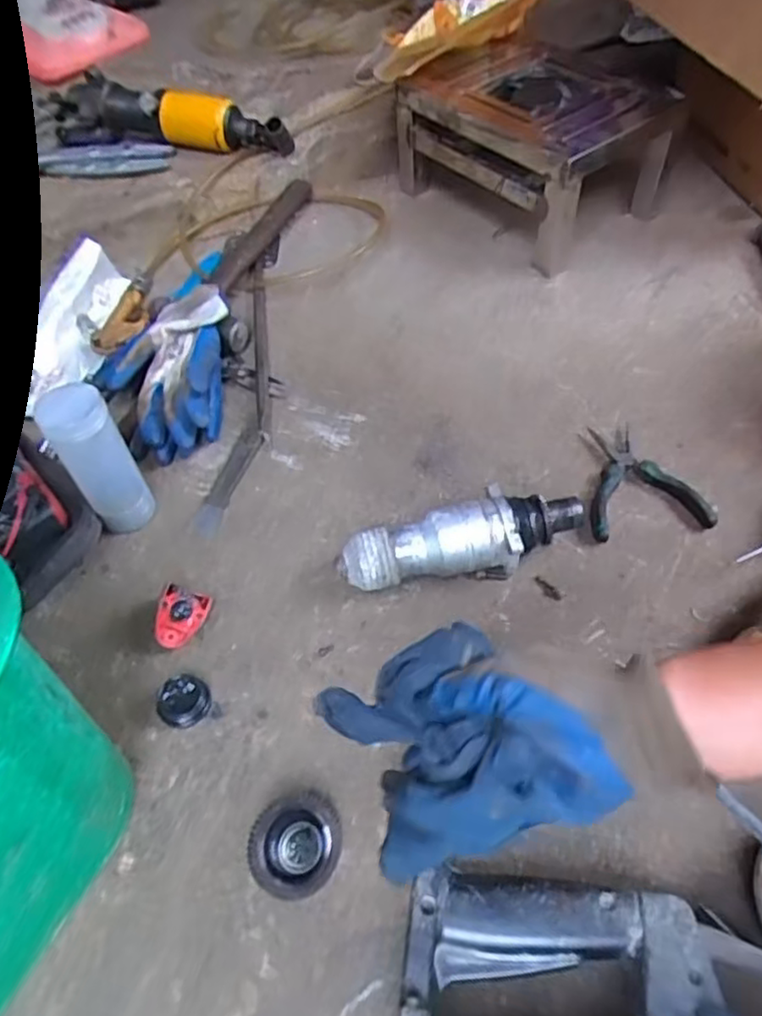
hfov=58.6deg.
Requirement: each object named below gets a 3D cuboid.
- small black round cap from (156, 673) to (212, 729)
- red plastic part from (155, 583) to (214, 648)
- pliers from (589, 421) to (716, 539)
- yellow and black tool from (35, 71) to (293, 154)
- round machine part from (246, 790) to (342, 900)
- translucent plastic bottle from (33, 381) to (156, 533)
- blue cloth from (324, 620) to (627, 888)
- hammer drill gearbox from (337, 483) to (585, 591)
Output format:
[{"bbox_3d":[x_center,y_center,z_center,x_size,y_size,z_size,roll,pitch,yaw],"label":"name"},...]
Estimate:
[{"bbox_3d":[-0.161,0.157,0.555,0.036,0.018,0.042,19,57,19],"label":"small black round cap"},{"bbox_3d":[-0.176,0.096,0.597,0.035,0.034,0.049,10,55,13],"label":"red plastic part"},{"bbox_3d":[0.249,-0.033,0.672,0.113,0.018,0.134,-8,53,-1],"label":"pliers"},{"bbox_3d":[-0.334,-0.620,1.084,0.408,0.086,0.068,11,55,14],"label":"yellow and black tool"},{"bbox_3d":[-0.060,0.236,0.478,0.066,0.038,0.064,-26,55,-14],"label":"round machine part"},{"bbox_3d":[-0.262,-0.043,0.634,0.056,0.153,0.052,-30,56,-17],"label":"translucent plastic bottle"},{"bbox_3d":[0.039,0.125,0.368,0.122,0.073,0.111,-17,53,-7],"label":"blue cloth"},{"bbox_3d":[0.073,0.029,0.616,0.219,0.061,0.068,-8,53,-1],"label":"hammer drill gearbox"}]

